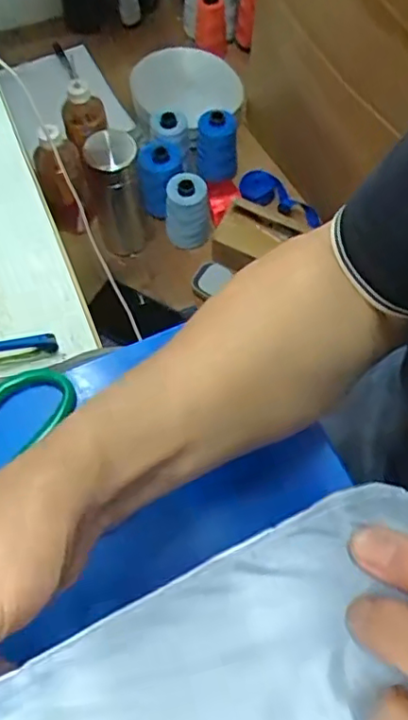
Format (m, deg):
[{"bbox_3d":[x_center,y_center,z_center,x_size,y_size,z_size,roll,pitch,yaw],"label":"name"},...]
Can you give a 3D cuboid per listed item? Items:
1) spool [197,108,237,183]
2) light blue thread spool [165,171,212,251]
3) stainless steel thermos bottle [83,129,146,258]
[{"bbox_3d":[0.021,-0.331,0.938,0.060,0.124,0.059,0,65,-1],"label":"spool"},{"bbox_3d":[-0.022,-0.222,0.920,0.066,0.115,0.058,6,65,2],"label":"light blue thread spool"},{"bbox_3d":[-0.123,-0.234,0.870,0.073,0.196,0.064,-12,65,-6],"label":"stainless steel thermos bottle"}]

